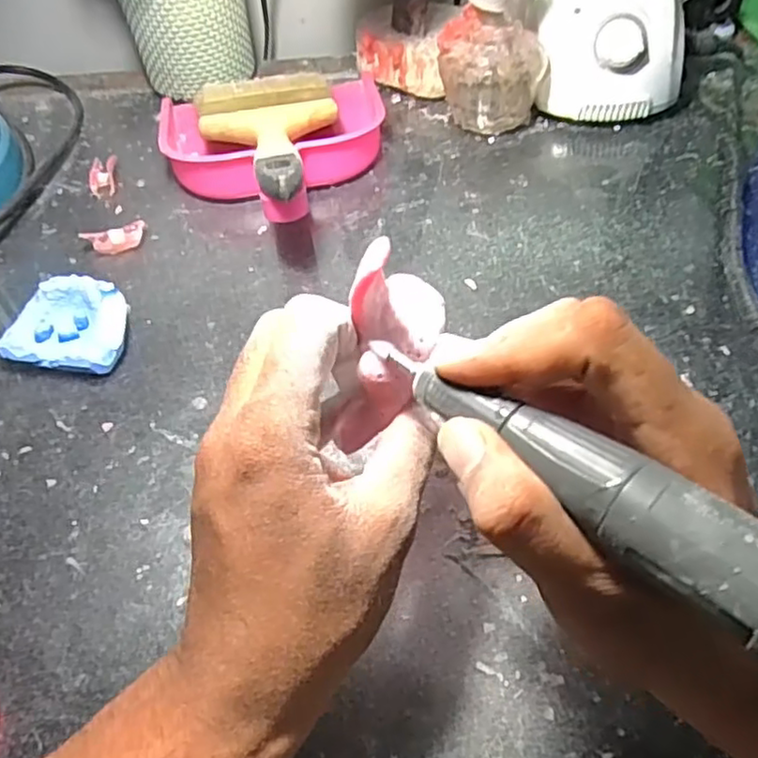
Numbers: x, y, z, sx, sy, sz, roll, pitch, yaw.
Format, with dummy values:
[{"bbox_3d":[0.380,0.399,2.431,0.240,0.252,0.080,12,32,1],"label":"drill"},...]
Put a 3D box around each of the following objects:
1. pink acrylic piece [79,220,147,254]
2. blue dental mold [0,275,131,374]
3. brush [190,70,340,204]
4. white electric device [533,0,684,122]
[{"bbox_3d":[-0.169,-0.090,0.432,0.039,0.015,0.015,-25,55,-15],"label":"pink acrylic piece"},{"bbox_3d":[-0.177,-0.030,0.379,0.067,0.025,0.052,5,53,8],"label":"blue dental mold"},{"bbox_3d":[-0.070,-0.163,0.438,0.095,0.019,0.210,-11,39,-5],"label":"brush"},{"bbox_3d":[0.169,-0.258,0.500,0.100,0.082,0.128,3,52,6],"label":"white electric device"}]

